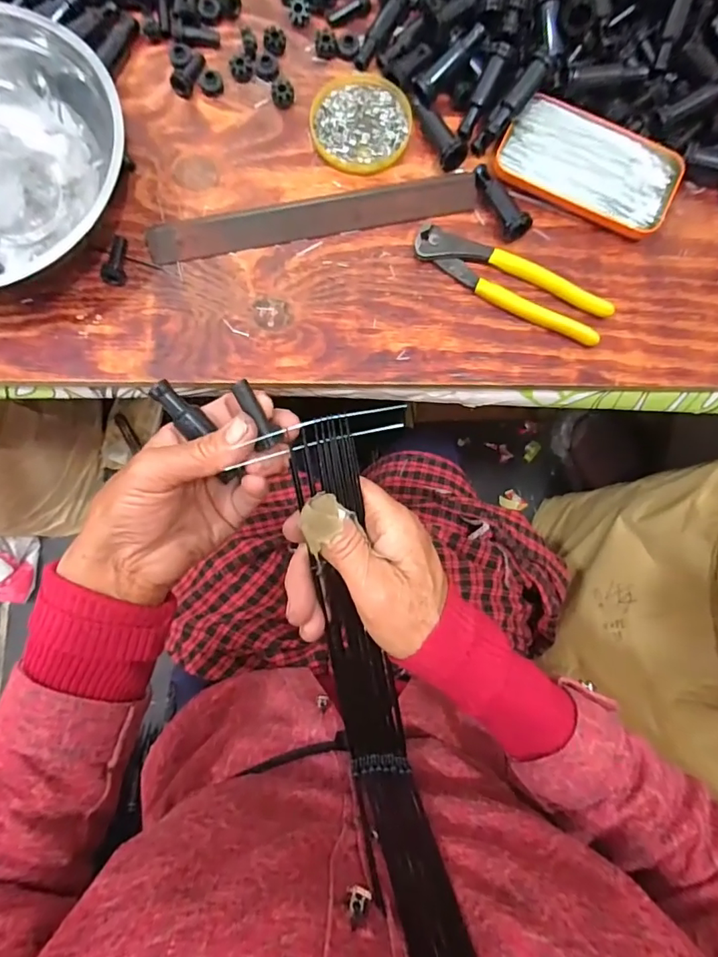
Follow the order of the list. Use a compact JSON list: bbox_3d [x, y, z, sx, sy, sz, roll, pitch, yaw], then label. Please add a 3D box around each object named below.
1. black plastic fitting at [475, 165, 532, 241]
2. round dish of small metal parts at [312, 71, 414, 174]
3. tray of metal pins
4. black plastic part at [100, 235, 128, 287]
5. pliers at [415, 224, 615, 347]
[{"bbox_3d":[0.115,-0.231,0.410,0.022,0.020,0.066,-28,86,-3],"label":"black plastic fitting"},{"bbox_3d":[0.002,-0.304,0.427,0.082,0.008,0.091,9,85,0],"label":"round dish of small metal parts"},{"bbox_3d":[0.192,-0.262,0.418,0.142,0.018,0.081,26,85,1],"label":"tray of metal pins"},{"bbox_3d":[-0.196,-0.177,0.402,0.015,0.015,0.041,1,85,-1],"label":"black plastic part"},{"bbox_3d":[0.123,-0.160,0.407,0.164,0.012,0.041,30,85,2],"label":"pliers"}]

